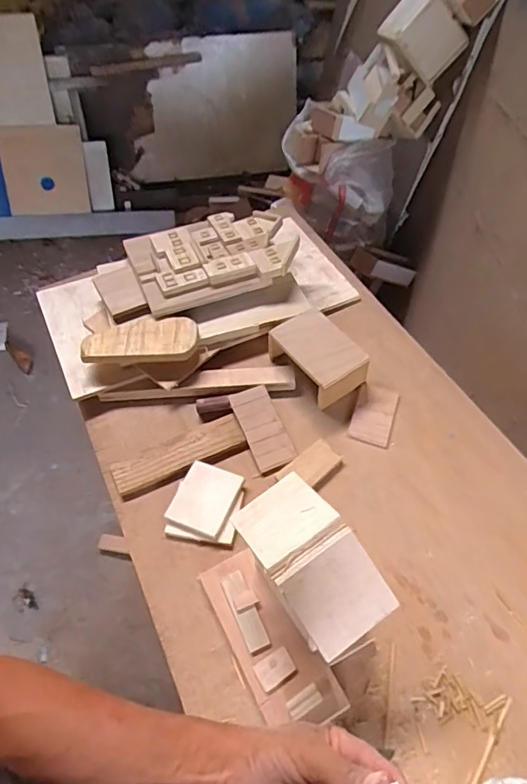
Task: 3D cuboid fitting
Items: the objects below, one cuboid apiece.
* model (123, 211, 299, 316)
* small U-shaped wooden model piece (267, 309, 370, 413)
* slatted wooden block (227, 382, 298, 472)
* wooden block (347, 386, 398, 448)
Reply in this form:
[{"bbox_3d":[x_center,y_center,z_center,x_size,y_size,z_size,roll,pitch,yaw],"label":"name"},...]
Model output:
[{"bbox_3d":[-0.084,-0.232,0.853,0.261,0.034,0.175,-17,54,-13],"label":"model"},{"bbox_3d":[0.082,-0.054,0.770,0.095,0.066,0.136,-29,58,-21],"label":"small U-shaped wooden model piece"},{"bbox_3d":[-0.001,0.050,0.723,0.057,0.006,0.125,-20,64,-11],"label":"slatted wooden block"},{"bbox_3d":[0.162,0.034,0.743,0.057,0.009,0.098,15,54,11],"label":"wooden block"}]

